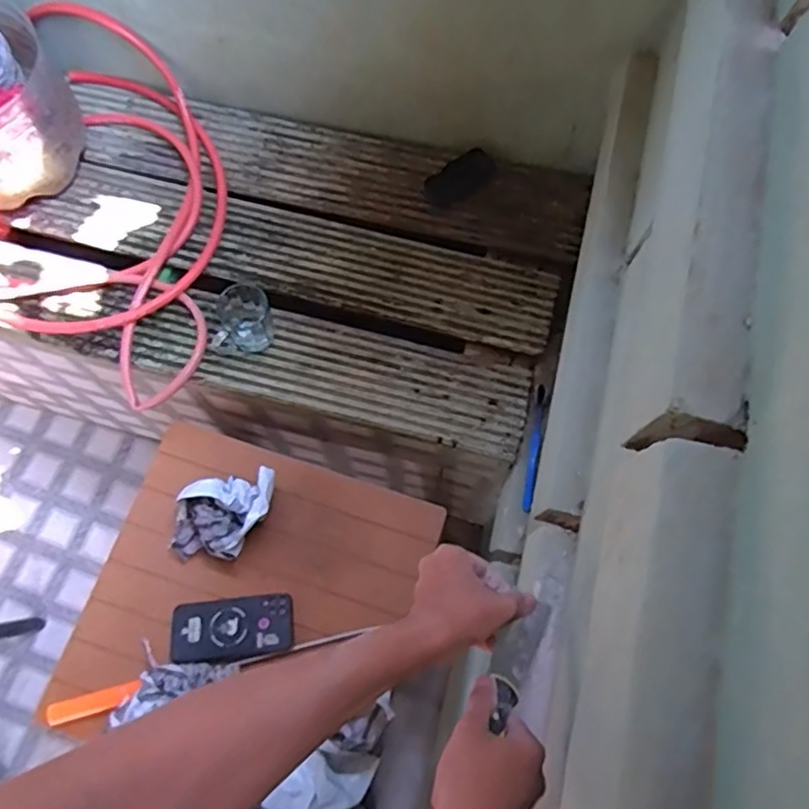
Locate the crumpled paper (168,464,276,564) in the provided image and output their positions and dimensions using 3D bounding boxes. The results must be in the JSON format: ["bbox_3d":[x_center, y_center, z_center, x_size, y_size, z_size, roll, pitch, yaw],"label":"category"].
[{"bbox_3d":[-0.261,0.164,0.921,0.154,0.096,0.107,-13,70,-6],"label":"crumpled paper"}]

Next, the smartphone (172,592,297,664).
[{"bbox_3d":[-0.242,0.315,0.904,0.168,0.015,0.085,-7,70,-4],"label":"smartphone"}]

